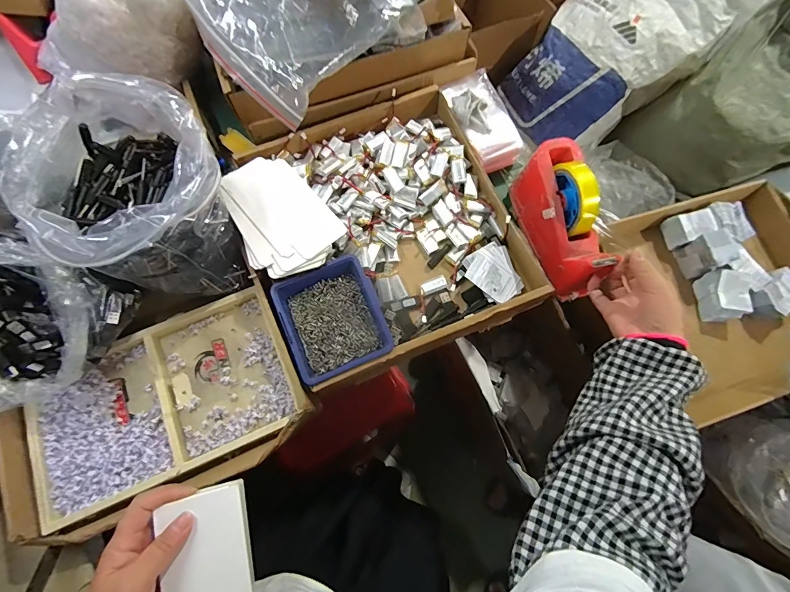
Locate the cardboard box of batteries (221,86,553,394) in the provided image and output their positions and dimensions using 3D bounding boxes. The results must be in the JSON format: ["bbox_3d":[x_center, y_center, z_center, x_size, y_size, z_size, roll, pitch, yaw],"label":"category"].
[{"bbox_3d":[-0.017,-0.098,0.541,0.350,0.085,0.375,-24,75,-7],"label":"cardboard box of batteries"}]

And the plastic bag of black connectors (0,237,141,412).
[{"bbox_3d":[-0.464,0.036,0.452,0.199,0.102,0.182,14,74,4],"label":"plastic bag of black connectors"}]

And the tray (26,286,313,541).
[{"bbox_3d":[-0.297,0.137,0.490,0.340,0.041,0.206,-25,75,-8],"label":"tray"}]

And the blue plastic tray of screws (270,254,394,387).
[{"bbox_3d":[-0.080,0.033,0.505,0.127,0.048,0.141,-24,75,-7],"label":"blue plastic tray of screws"}]

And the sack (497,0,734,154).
[{"bbox_3d":[0.563,-0.658,1.058,0.368,0.313,0.365,-34,76,-10],"label":"sack"}]

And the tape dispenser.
[{"bbox_3d":[0.229,-0.105,0.517,0.066,0.105,0.201,-12,74,-4],"label":"tape dispenser"}]

